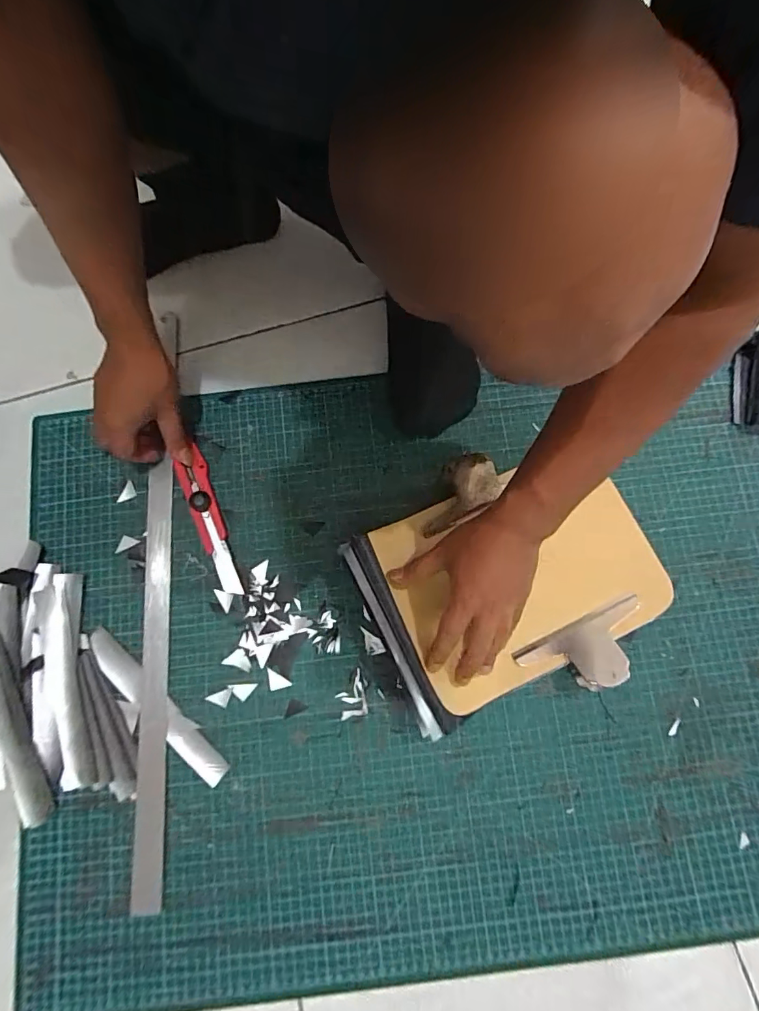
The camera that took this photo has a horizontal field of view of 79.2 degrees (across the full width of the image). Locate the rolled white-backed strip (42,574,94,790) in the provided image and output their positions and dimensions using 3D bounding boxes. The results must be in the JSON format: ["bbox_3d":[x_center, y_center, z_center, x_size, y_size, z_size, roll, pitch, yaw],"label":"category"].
[{"bbox_3d":[-0.319,0.176,0.466,0.036,0.013,0.209,-10,79,-1],"label":"rolled white-backed strip"}]

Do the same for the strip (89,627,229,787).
[{"bbox_3d":[-0.228,0.202,0.466,0.196,0.008,0.027,42,82,8],"label":"strip"}]

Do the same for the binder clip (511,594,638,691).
[{"bbox_3d":[0.211,0.148,0.461,0.131,0.034,0.064,-27,80,-5],"label":"binder clip"}]

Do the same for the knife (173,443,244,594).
[{"bbox_3d":[-0.186,0.019,0.495,0.033,0.015,0.160,-22,80,-4],"label":"knife"}]

